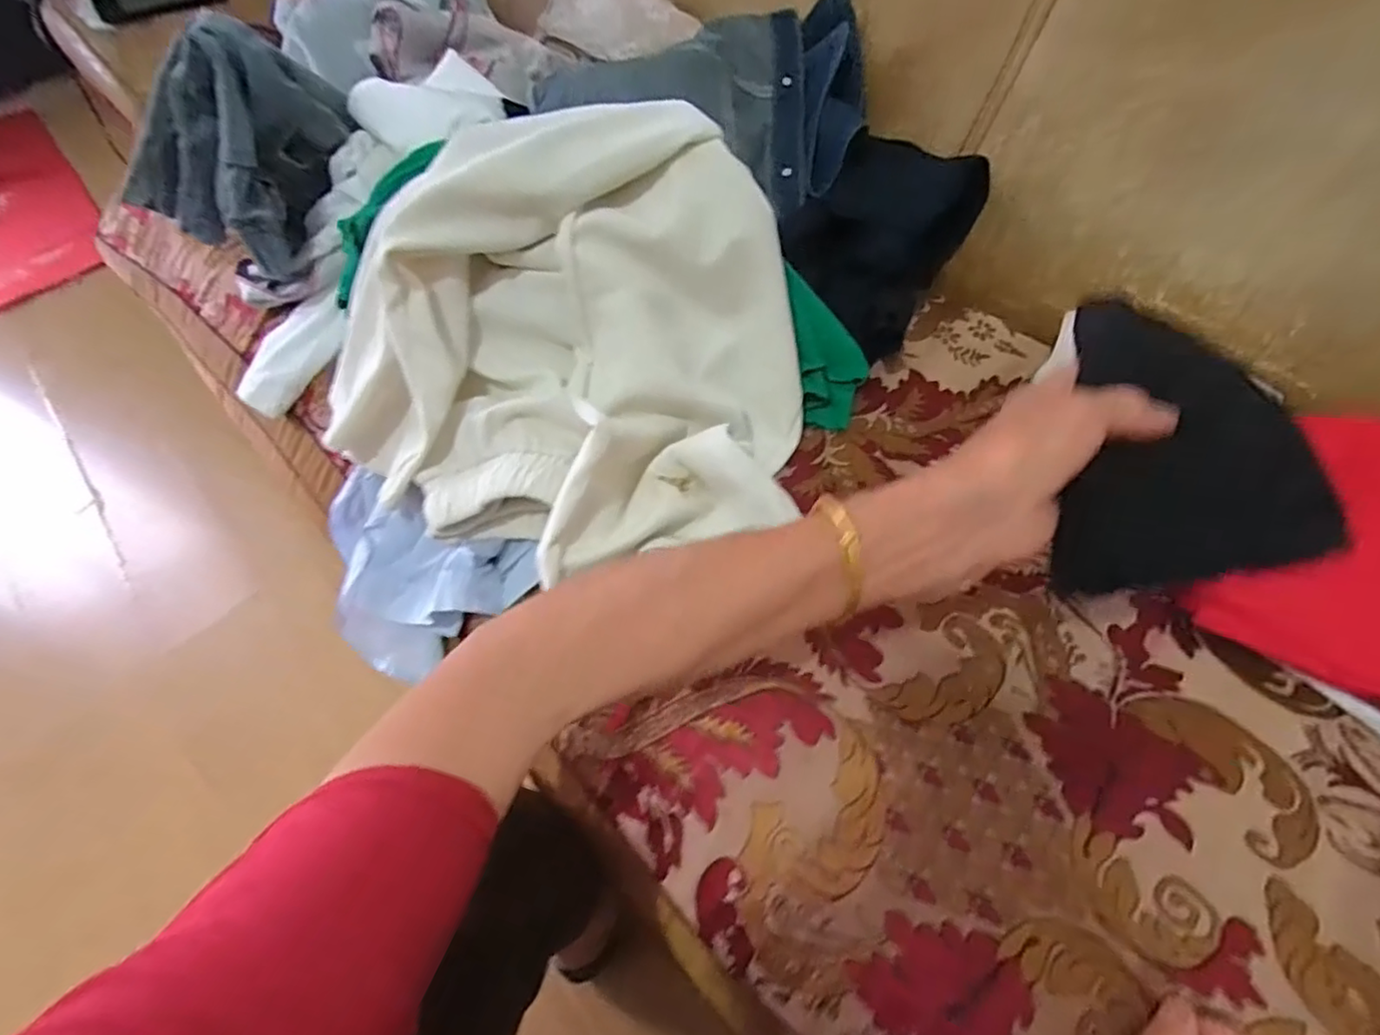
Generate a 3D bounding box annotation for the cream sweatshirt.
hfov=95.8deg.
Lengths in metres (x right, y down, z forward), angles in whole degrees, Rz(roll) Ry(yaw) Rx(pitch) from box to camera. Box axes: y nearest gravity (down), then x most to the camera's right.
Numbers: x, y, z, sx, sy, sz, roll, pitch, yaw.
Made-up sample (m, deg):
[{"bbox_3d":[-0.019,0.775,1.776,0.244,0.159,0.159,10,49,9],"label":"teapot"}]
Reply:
[{"bbox_3d":[-0.101,-0.119,0.442,0.348,0.196,0.258,3,57,7],"label":"cream sweatshirt"}]

